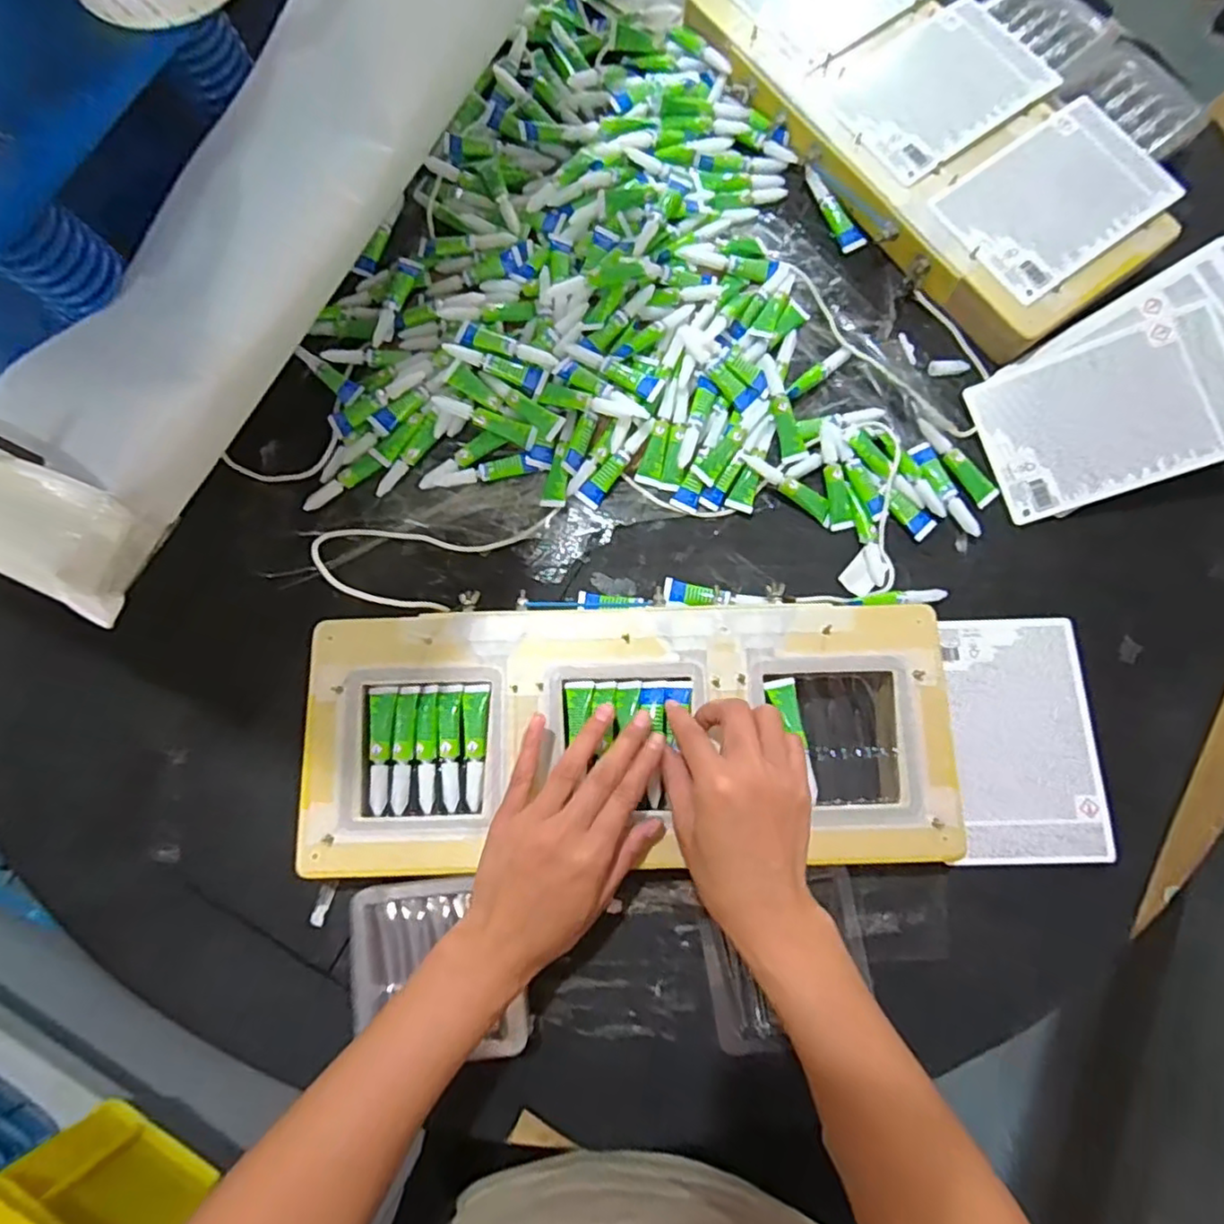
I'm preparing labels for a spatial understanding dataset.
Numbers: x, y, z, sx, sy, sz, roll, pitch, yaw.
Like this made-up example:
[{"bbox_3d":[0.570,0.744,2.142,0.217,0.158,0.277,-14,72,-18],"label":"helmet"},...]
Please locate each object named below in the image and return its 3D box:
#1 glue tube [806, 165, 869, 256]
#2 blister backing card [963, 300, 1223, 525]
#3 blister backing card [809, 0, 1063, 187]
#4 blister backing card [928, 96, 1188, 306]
[{"bbox_3d":[0.188,-0.341,0.552,0.017,0.012,0.083,-22,79,-4],"label":"glue tube"},{"bbox_3d":[0.370,-0.147,0.488,0.167,0.005,0.116,-19,80,16],"label":"blister backing card"},{"bbox_3d":[0.267,-0.432,0.534,0.172,0.008,0.117,-34,81,-7],"label":"blister backing card"},{"bbox_3d":[0.354,-0.328,0.515,0.174,0.010,0.115,-35,80,-5],"label":"blister backing card"}]

